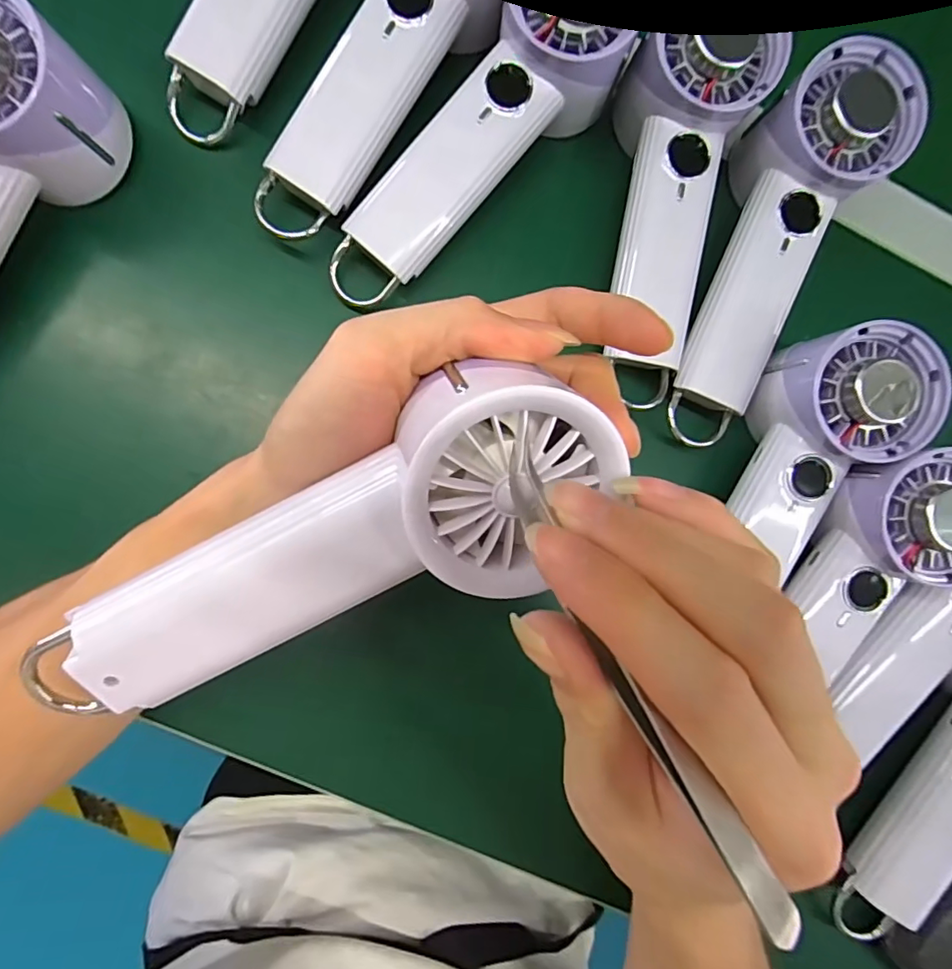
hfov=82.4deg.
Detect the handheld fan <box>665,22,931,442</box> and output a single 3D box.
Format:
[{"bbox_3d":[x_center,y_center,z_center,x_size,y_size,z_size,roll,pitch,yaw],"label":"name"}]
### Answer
[{"bbox_3d":[0.149,-0.114,0.279,0.056,0.048,0.190,22,98,-5],"label":"handheld fan"}]

